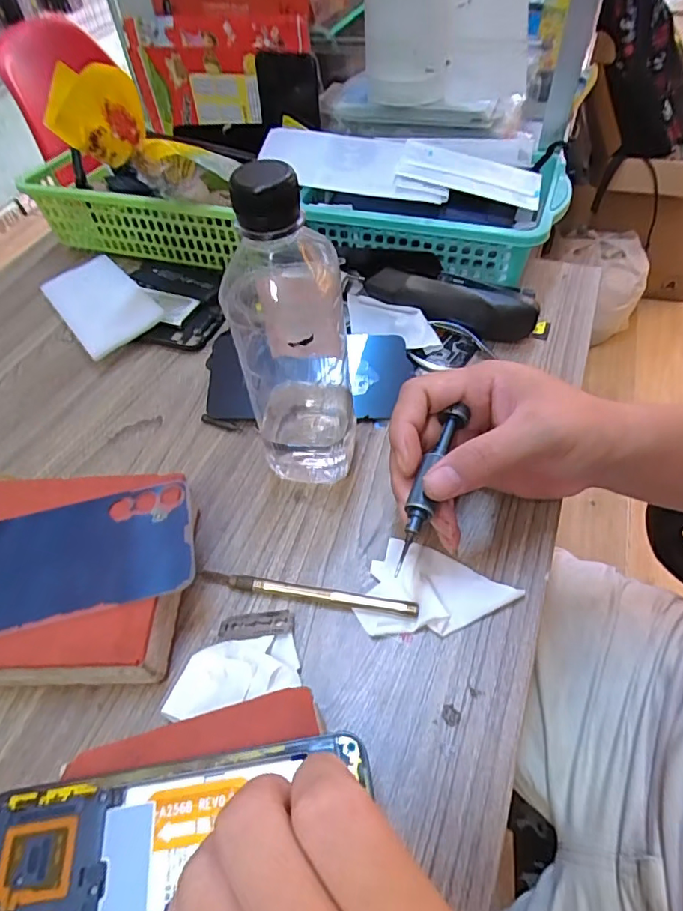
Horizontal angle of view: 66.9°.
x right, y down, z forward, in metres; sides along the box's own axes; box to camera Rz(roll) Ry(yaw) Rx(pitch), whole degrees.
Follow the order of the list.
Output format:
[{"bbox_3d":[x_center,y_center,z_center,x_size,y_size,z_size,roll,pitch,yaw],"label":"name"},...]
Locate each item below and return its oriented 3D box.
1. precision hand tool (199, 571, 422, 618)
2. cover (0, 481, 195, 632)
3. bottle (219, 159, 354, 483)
[{"bbox_3d":[-0.021,0.080,0.304,0.129,0.004,0.008,6,76,11],"label":"precision hand tool"},{"bbox_3d":[-0.159,0.060,0.292,0.149,0.010,0.069,-13,52,-5],"label":"cover"},{"bbox_3d":[-0.031,-0.062,0.299,0.064,0.195,0.058,3,52,8],"label":"bottle"}]

